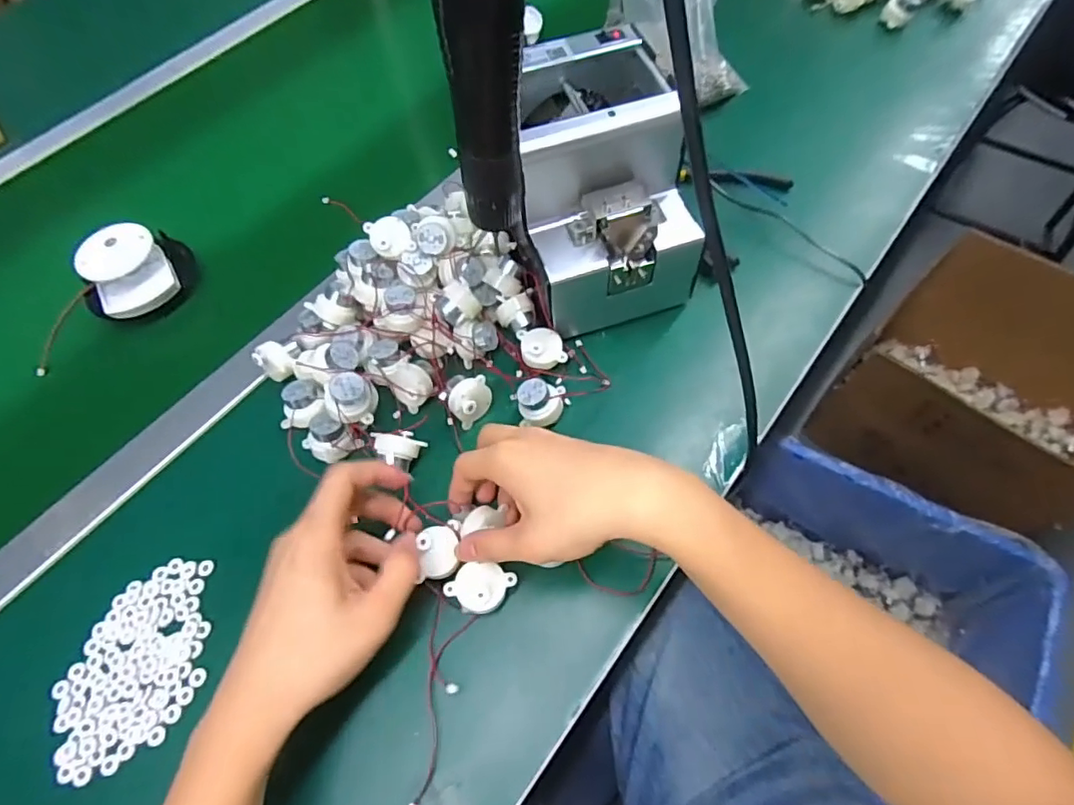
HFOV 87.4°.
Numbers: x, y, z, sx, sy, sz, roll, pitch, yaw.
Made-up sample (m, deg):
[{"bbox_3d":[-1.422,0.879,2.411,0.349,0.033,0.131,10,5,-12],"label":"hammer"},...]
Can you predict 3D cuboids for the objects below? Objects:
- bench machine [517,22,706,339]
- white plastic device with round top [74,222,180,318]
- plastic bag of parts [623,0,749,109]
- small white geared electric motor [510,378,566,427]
[{"bbox_3d":[0.047,-0.166,0.445,0.135,0.146,0.168,-10,58,-5],"label":"bench machine"},{"bbox_3d":[-0.362,-0.117,0.499,0.078,0.043,0.072,-35,63,-18],"label":"white plastic device with round top"},{"bbox_3d":[0.155,-0.380,0.561,0.124,0.153,0.033,-22,27,-10],"label":"plastic bag of parts"},{"bbox_3d":[0.001,0.000,0.426,0.038,0.022,0.032,0,58,2],"label":"small white geared electric motor"}]

